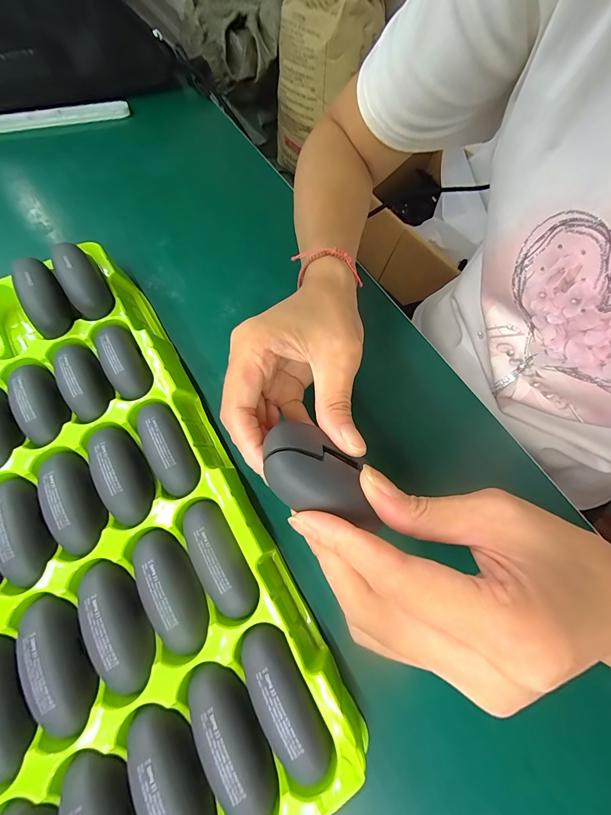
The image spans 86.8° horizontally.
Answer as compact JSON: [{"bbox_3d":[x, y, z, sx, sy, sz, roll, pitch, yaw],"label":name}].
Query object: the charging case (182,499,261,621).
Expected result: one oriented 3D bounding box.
[{"bbox_3d":[-0.051,0.087,0.189,0.029,0.030,0.065,-30,72,-13],"label":"charging case"}]

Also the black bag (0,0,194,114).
[{"bbox_3d":[-0.296,-0.403,0.358,0.295,0.086,0.064,-15,70,-8],"label":"black bag"}]

